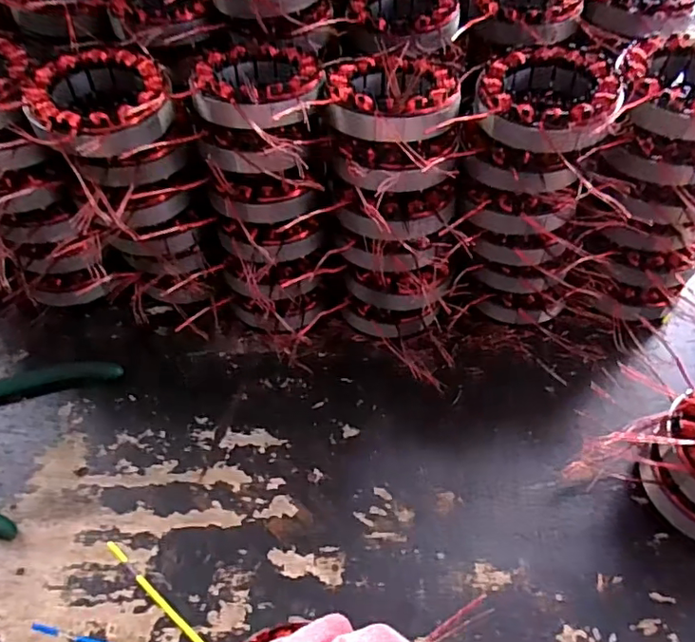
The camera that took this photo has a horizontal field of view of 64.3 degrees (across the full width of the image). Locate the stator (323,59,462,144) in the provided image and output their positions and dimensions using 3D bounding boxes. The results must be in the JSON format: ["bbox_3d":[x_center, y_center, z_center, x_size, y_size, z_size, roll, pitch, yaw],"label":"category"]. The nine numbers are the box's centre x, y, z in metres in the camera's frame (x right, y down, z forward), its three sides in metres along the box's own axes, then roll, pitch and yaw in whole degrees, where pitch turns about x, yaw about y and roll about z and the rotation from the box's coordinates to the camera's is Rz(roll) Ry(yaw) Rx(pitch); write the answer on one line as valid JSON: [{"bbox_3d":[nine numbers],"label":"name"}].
[{"bbox_3d":[0.029,-0.142,0.362,0.082,0.035,0.086,3,50,1],"label":"stator"}]

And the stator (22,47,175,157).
[{"bbox_3d":[-0.160,-0.139,0.355,0.082,0.029,0.087,0,50,0],"label":"stator"}]

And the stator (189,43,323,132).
[{"bbox_3d":[-0.058,-0.152,0.362,0.081,0.026,0.094,5,50,4],"label":"stator"}]

